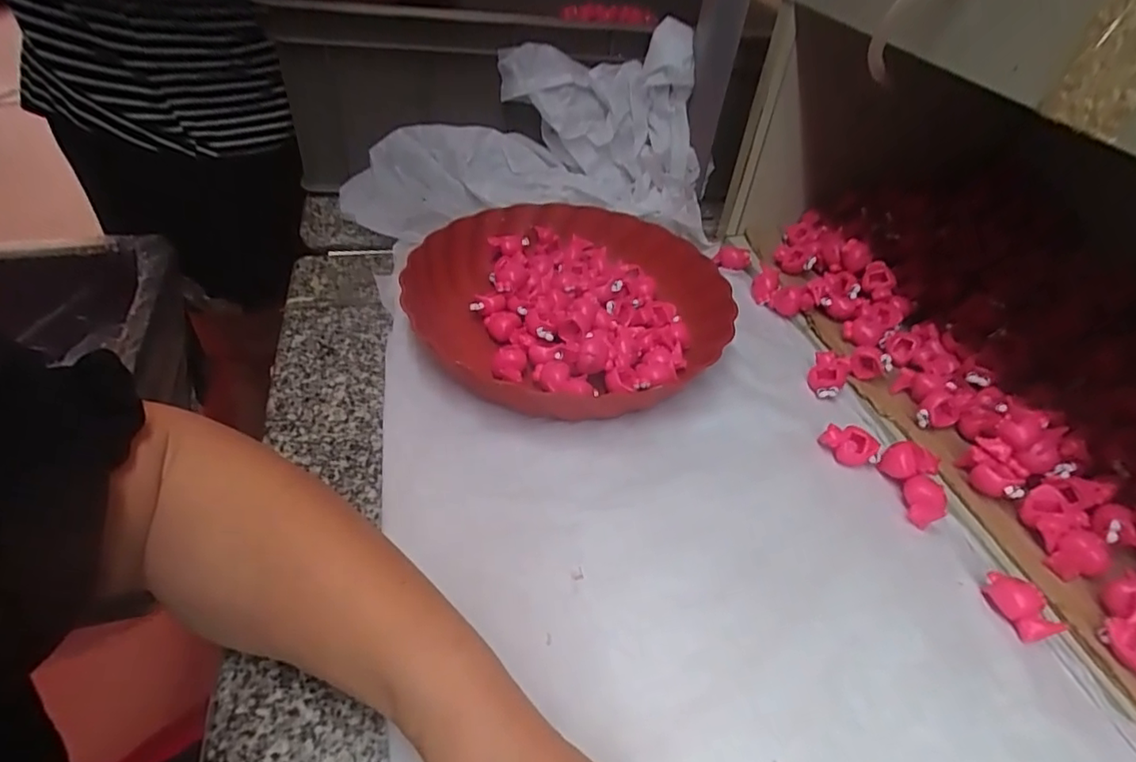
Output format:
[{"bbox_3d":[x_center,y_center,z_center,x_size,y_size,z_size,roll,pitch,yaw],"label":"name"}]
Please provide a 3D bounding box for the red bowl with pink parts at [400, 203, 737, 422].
[{"bbox_3d":[0.000,-0.066,0.480,0.249,0.041,0.248,-14,46,-22],"label":"red bowl with pink parts"}]

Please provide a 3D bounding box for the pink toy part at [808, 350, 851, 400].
[{"bbox_3d":[0.197,-0.004,0.447,0.025,0.020,0.032,26,46,20],"label":"pink toy part"}]

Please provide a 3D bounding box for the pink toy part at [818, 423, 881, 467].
[{"bbox_3d":[0.188,0.043,0.395,0.019,0.021,0.033,-30,53,-33],"label":"pink toy part"}]

